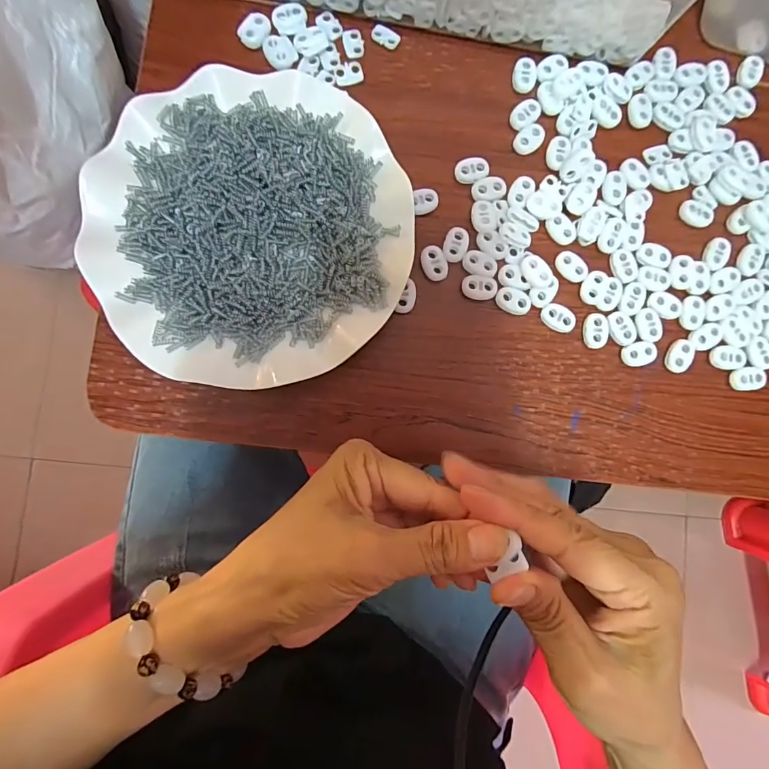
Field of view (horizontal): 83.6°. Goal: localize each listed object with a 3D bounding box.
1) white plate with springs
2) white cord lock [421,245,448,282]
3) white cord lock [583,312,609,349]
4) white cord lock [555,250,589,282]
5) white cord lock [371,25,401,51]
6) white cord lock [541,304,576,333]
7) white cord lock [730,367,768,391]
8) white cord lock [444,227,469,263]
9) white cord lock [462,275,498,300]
[{"bbox_3d":[-0.077,-0.092,0.259,0.179,0.026,0.184,0,87,-3],"label":"white plate with springs"},{"bbox_3d":[0.032,-0.077,0.275,0.016,0.004,0.023,-24,89,-4],"label":"white cord lock"},{"bbox_3d":[0.137,-0.035,0.278,0.015,0.004,0.023,4,87,-3],"label":"white cord lock"},{"bbox_3d":[0.122,-0.077,0.280,0.015,0.004,0.023,-45,90,-4],"label":"white cord lock"},{"bbox_3d":[0.001,-0.231,0.285,0.019,0.004,0.011,29,86,-1],"label":"white cord lock"},{"bbox_3d":[0.112,-0.043,0.277,0.022,0.004,0.016,27,86,-2],"label":"white cord lock"},{"bbox_3d":[0.238,-0.004,0.281,0.021,0.007,0.015,0,87,-3],"label":"white cord lock"},{"bbox_3d":[0.046,-0.090,0.274,0.015,0.004,0.023,20,86,-2],"label":"white cord lock"},{"bbox_3d":[0.061,-0.062,0.276,0.022,0.004,0.015,3,87,-3],"label":"white cord lock"}]

